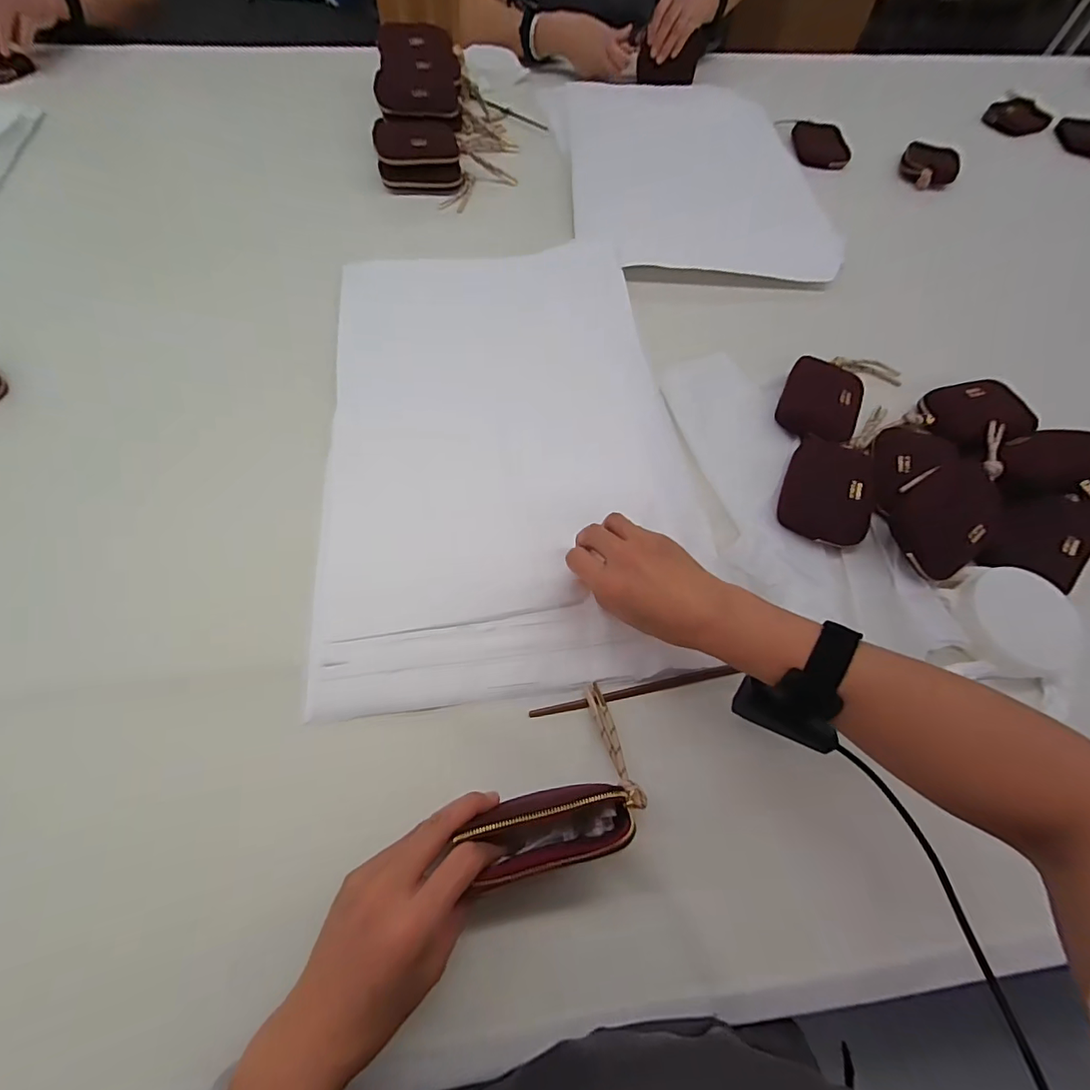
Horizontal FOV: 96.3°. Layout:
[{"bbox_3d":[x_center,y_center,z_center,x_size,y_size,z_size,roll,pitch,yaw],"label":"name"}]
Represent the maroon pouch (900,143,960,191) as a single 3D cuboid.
[{"bbox_3d":[0.684,-0.680,0.866,0.089,0.026,0.132,30,65,11],"label":"maroon pouch"}]

